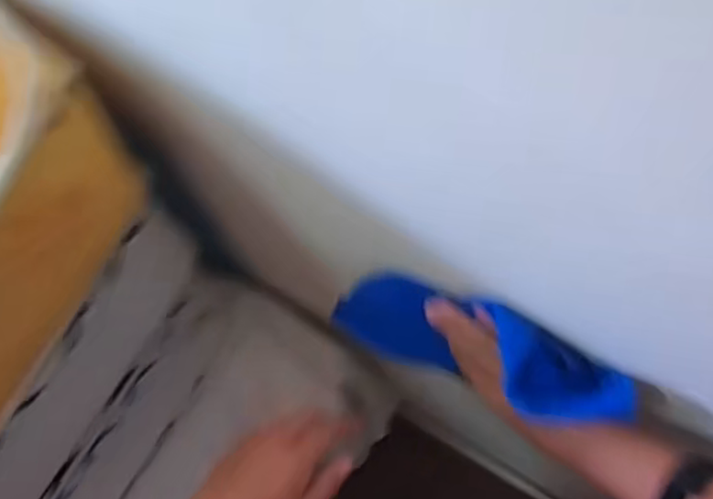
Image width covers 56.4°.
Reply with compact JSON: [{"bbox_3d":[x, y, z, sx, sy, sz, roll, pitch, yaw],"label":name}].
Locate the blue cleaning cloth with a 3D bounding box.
[{"bbox_3d":[0.097,0.079,0.546,0.254,0.054,0.071,17,69,36],"label":"blue cleaning cloth"}]

